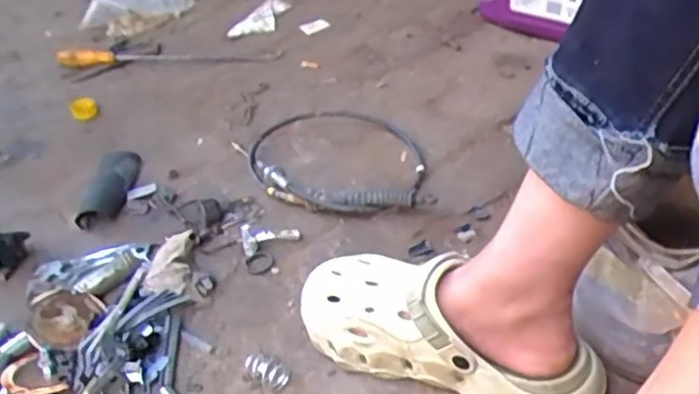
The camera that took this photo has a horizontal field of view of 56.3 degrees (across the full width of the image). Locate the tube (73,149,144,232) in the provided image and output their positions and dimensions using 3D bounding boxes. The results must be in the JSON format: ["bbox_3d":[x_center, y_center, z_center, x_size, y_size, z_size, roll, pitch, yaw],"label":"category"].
[{"bbox_3d":[-0.296,-0.014,0.811,0.046,0.035,0.136,-1,37,11],"label":"tube"}]

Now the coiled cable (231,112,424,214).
[{"bbox_3d":[-0.028,-0.048,0.819,0.235,0.036,0.206,-5,39,4],"label":"coiled cable"}]

